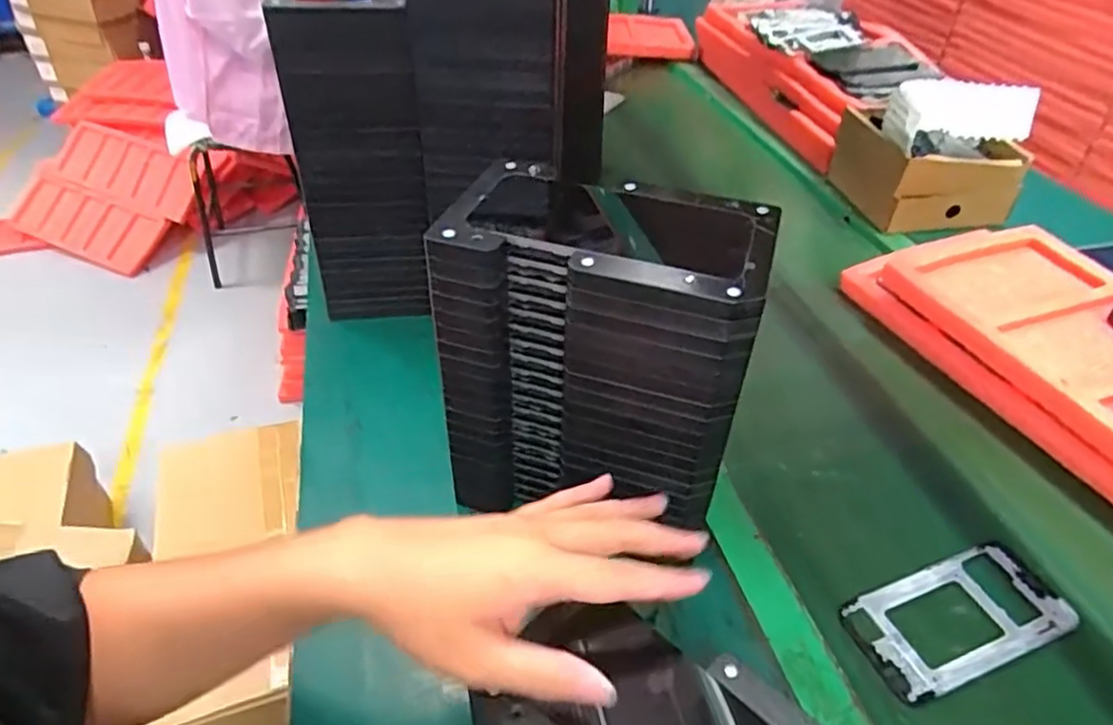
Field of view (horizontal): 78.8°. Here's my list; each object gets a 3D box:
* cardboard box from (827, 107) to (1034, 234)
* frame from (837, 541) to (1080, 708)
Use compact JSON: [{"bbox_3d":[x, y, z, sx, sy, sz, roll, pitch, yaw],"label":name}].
[{"bbox_3d":[0.481,-0.260,0.901,0.177,0.097,0.172,-8,41,-11],"label":"cardboard box"},{"bbox_3d":[0.286,0.179,0.480,0.162,0.004,0.076,-14,43,-17],"label":"frame"}]

